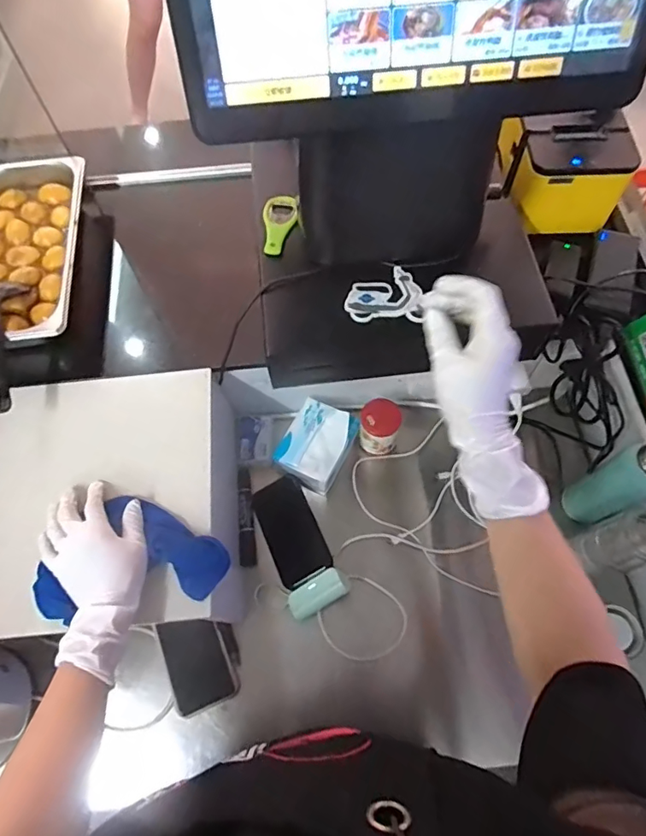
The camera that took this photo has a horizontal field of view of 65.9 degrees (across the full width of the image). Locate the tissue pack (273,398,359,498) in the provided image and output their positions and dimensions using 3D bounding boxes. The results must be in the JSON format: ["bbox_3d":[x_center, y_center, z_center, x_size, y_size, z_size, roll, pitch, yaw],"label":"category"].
[{"bbox_3d":[-0.010,0.042,0.728,0.086,0.070,0.115,26,69,13],"label":"tissue pack"}]

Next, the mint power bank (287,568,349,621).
[{"bbox_3d":[-0.009,0.236,0.664,0.083,0.019,0.037,-36,68,10],"label":"mint power bank"}]

